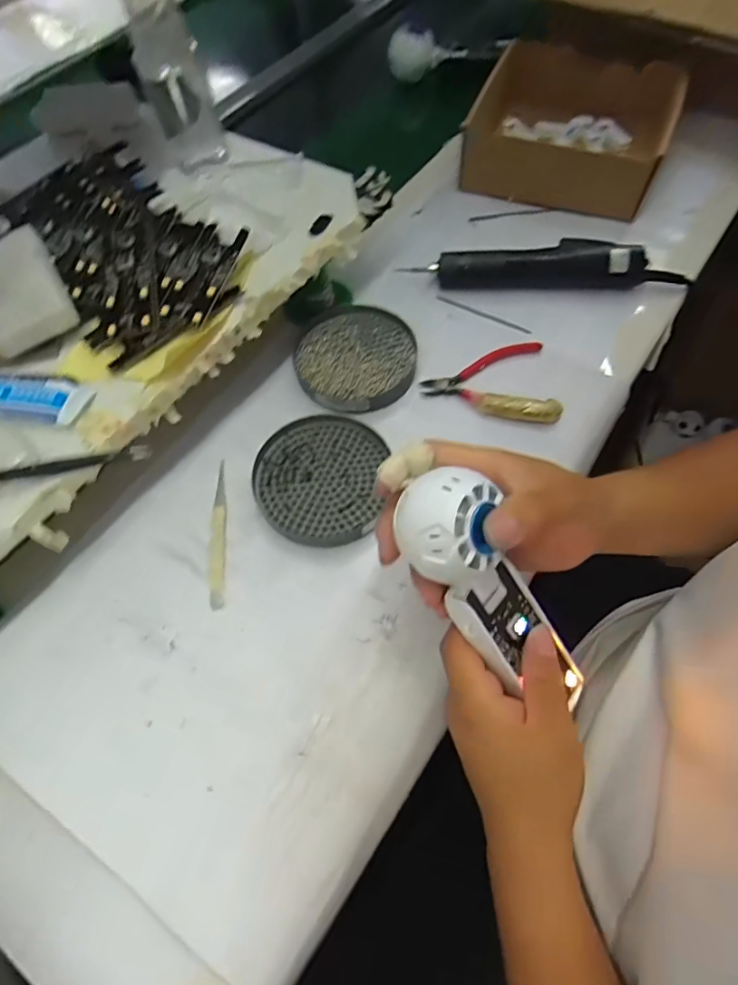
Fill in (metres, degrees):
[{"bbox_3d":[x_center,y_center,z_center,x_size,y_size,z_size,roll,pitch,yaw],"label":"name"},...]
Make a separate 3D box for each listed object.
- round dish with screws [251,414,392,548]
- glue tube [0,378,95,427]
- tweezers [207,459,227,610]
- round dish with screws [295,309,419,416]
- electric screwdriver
[{"bbox_3d":[-0.042,-0.012,0.428,0.103,0.010,0.115,5,62,6],"label":"round dish with screws"},{"bbox_3d":[-0.250,-0.069,0.364,0.106,0.014,0.034,8,63,7],"label":"glue tube"},{"bbox_3d":[-0.121,0.030,0.415,0.013,0.004,0.126,-6,62,0],"label":"tweezers"},{"bbox_3d":[-0.012,-0.127,0.485,0.109,0.011,0.112,13,63,10],"label":"round dish with screws"},{"bbox_3d":[0.182,-0.231,0.530,0.270,0.036,0.034,0,62,3],"label":"electric screwdriver"}]

